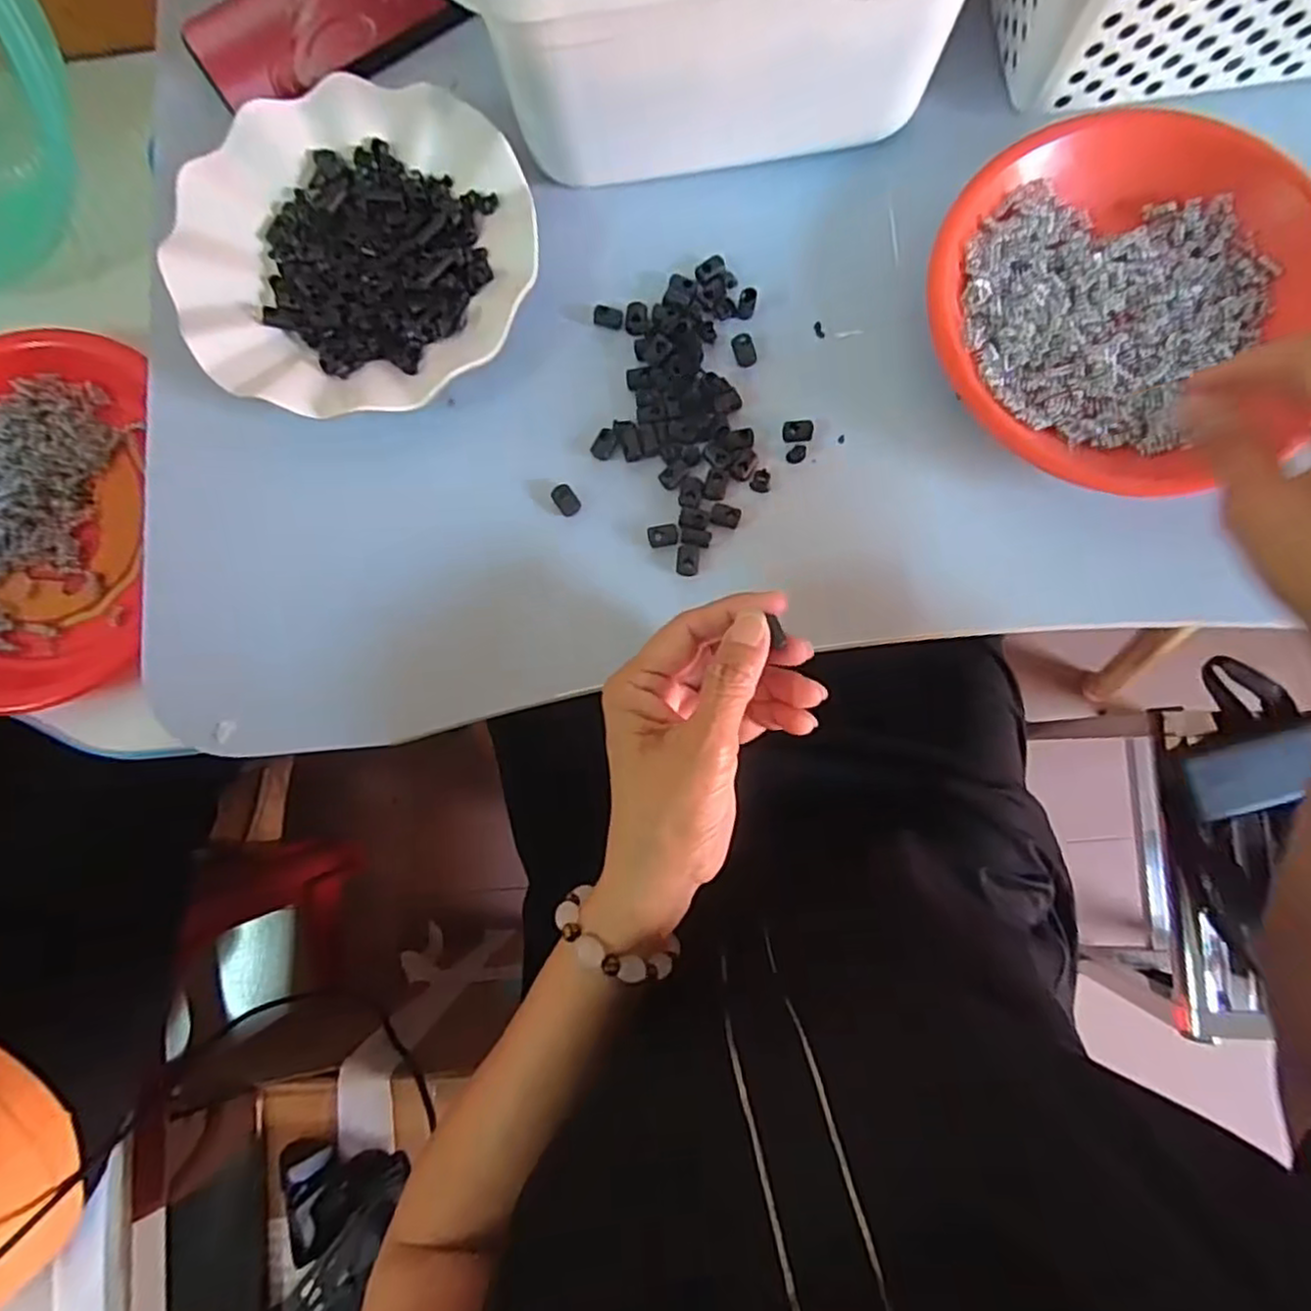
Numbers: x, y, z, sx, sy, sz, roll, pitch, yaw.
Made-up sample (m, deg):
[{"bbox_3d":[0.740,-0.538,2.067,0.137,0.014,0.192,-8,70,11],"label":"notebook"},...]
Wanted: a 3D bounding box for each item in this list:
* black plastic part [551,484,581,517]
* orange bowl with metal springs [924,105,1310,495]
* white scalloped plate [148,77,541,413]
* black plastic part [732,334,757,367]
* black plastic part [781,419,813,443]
[{"bbox_3d":[-0.046,-0.079,0.358,0.011,0.004,0.016,-37,82,-2],"label":"black plastic part"},{"bbox_3d":[0.227,-0.181,0.346,0.169,0.025,0.174,0,83,3],"label":"orange bowl with metal springs"},{"bbox_3d":[-0.158,-0.213,0.370,0.174,0.029,0.182,0,83,3],"label":"white scalloped plate"},{"bbox_3d":[0.047,-0.162,0.372,0.011,0.005,0.017,-20,82,1],"label":"black plastic part"},{"bbox_3d":[0.074,-0.116,0.362,0.015,0.004,0.013,-6,82,3],"label":"black plastic part"}]

